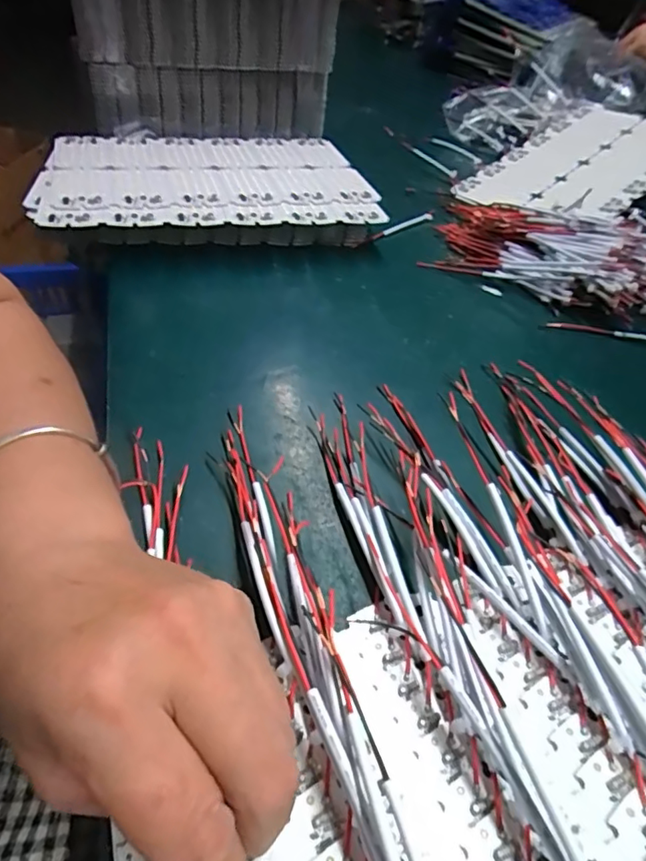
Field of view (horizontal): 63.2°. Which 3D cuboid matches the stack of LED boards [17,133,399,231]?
[{"bbox_3d":[-0.109,-0.242,0.502,0.298,0.034,0.191,-10,47,-12],"label":"stack of LED boards"}]

